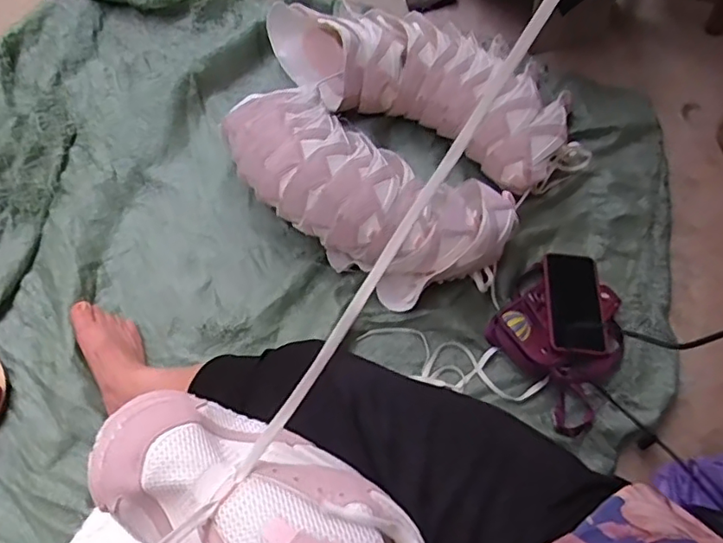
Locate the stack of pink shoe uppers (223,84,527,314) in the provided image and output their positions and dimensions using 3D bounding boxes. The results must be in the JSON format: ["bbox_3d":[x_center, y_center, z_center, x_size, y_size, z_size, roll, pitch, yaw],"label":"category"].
[{"bbox_3d":[0.002,-0.122,0.893,0.437,0.147,0.210,35,66,9],"label":"stack of pink shoe uppers"}]

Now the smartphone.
[{"bbox_3d":[0.316,0.045,0.870,0.078,0.013,0.170,5,58,5],"label":"smartphone"}]

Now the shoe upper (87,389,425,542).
[{"bbox_3d":[-0.071,0.168,0.399,0.249,0.062,0.120,28,64,14],"label":"shoe upper"}]

